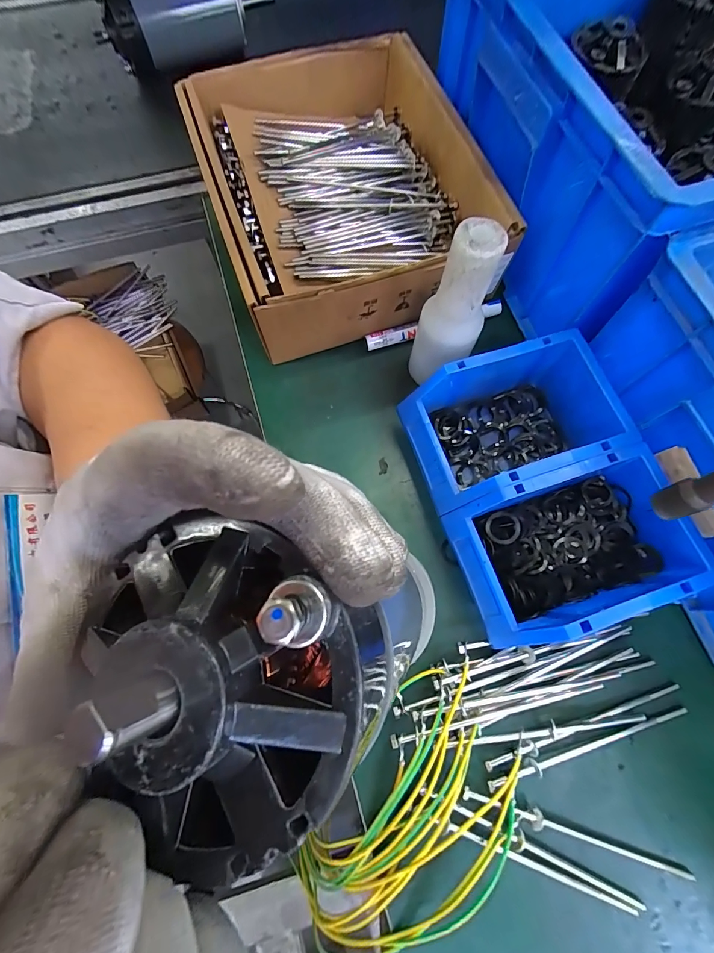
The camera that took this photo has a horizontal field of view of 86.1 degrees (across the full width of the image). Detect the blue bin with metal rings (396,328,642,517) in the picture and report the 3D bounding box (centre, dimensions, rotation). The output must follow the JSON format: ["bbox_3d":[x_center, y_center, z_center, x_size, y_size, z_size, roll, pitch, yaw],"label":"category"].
[{"bbox_3d":[0.128,-0.041,0.326,0.158,0.075,0.106,-17,72,-7],"label":"blue bin with metal rings"}]

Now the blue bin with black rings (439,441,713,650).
[{"bbox_3d":[0.164,0.053,0.293,0.166,0.070,0.106,-16,72,-6],"label":"blue bin with black rings"}]

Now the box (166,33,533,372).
[{"bbox_3d":[-0.017,-0.297,0.392,0.248,0.079,0.322,-20,75,-7],"label":"box"}]

